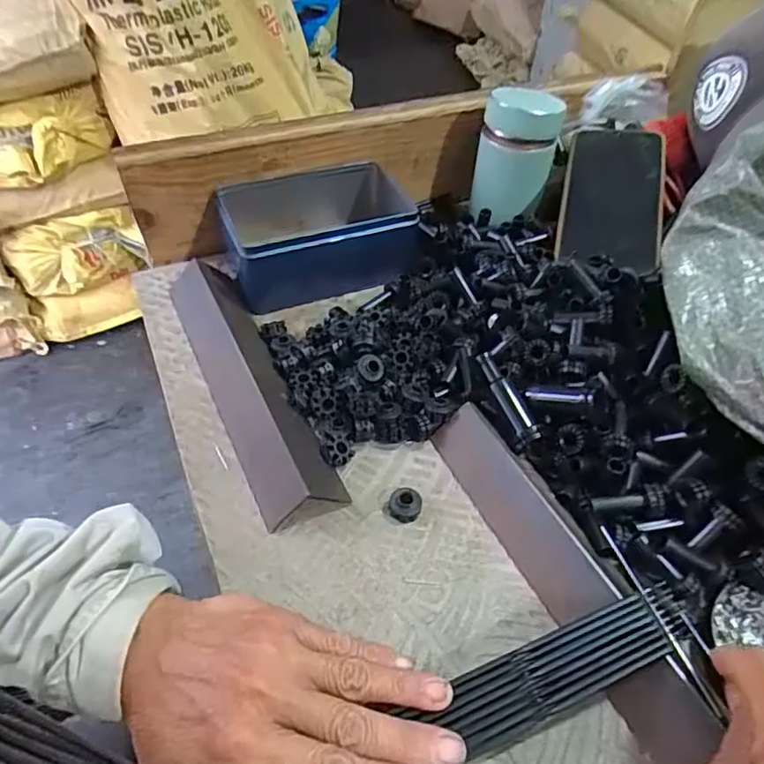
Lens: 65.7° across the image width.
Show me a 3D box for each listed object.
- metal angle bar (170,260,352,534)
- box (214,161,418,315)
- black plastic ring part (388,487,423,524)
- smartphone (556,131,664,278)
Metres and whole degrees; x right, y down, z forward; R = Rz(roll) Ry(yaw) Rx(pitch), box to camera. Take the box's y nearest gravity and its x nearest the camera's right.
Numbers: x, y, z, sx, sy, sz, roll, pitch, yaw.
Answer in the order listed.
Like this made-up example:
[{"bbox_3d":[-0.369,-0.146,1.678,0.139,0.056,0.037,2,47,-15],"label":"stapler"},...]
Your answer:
[{"bbox_3d":[-0.095,-0.012,0.402,0.048,0.033,0.240,-18,50,-20],"label":"metal angle bar"},{"bbox_3d":[-0.050,-0.123,0.488,0.145,0.060,0.097,-13,49,-16],"label":"box"},{"bbox_3d":[0.014,0.071,0.343,0.018,0.011,0.018,2,46,-2],"label":"black plastic ring part"},{"bbox_3d":[0.182,-0.147,0.471,0.073,0.013,0.173,-1,52,29],"label":"smartphone"}]

